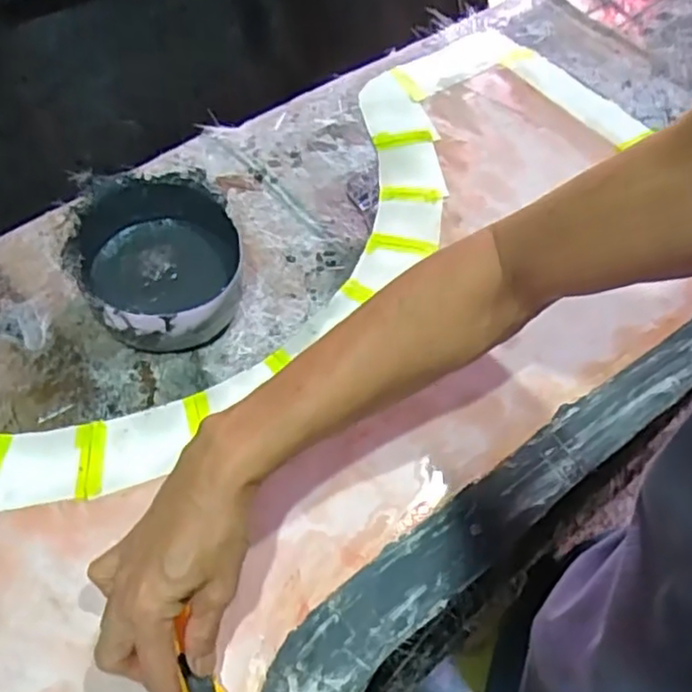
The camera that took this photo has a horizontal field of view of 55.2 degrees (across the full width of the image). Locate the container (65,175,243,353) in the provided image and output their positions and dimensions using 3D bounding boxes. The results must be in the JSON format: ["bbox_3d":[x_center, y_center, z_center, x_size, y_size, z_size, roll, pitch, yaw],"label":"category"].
[{"bbox_3d":[-0.203,-0.084,0.730,0.164,0.119,0.163,-7,59,-8],"label":"container"}]

